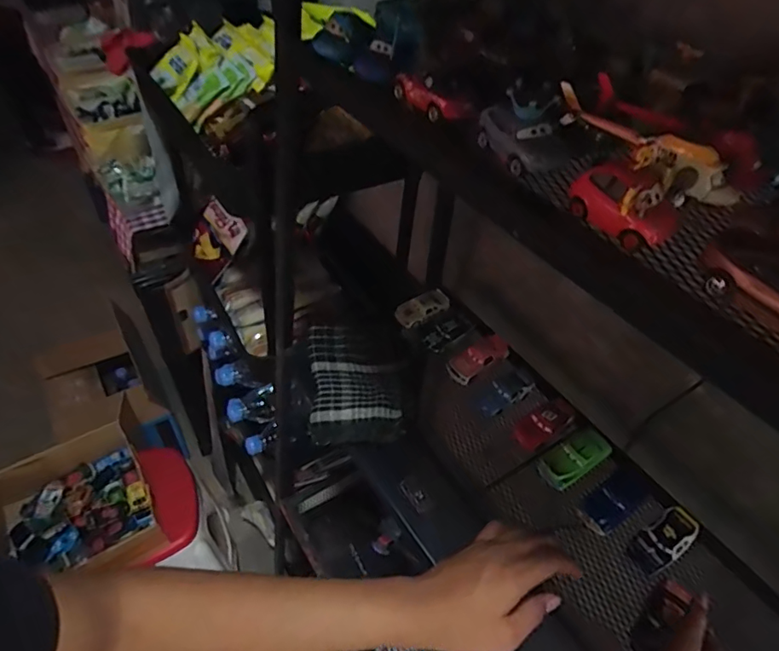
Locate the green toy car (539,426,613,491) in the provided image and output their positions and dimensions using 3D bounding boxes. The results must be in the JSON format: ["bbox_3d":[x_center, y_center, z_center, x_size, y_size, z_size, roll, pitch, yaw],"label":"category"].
[{"bbox_3d":[0.193,0.135,0.539,0.075,0.030,0.040,-23,52,-25],"label":"green toy car"}]

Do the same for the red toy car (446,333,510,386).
[{"bbox_3d":[0.110,0.038,0.629,0.084,0.027,0.034,-27,54,-27],"label":"red toy car"}]

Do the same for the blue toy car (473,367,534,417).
[{"bbox_3d":[0.132,0.077,0.595,0.069,0.021,0.034,-26,54,-27],"label":"blue toy car"}]

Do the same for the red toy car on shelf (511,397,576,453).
[{"bbox_3d":[0.170,0.106,0.566,0.077,0.022,0.031,-28,54,-28],"label":"red toy car on shelf"}]

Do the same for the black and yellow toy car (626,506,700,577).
[{"bbox_3d":[0.259,0.199,0.484,0.073,0.016,0.034,-31,55,-15],"label":"black and yellow toy car"}]

